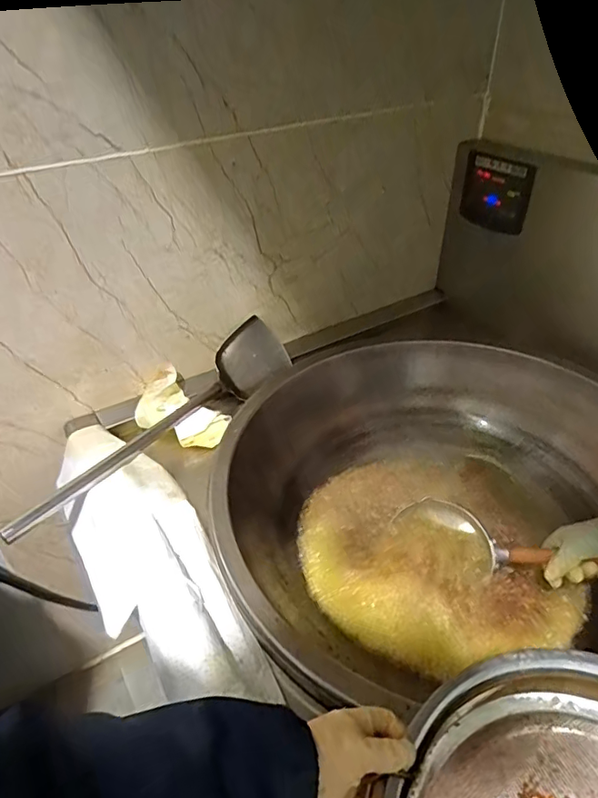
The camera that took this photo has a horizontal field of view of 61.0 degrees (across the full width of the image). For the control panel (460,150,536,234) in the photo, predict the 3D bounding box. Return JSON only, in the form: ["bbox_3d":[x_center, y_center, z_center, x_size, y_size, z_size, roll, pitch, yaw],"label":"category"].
[{"bbox_3d":[0.396,-0.412,1.028,0.143,0.145,0.021,30,49,33],"label":"control panel"}]

